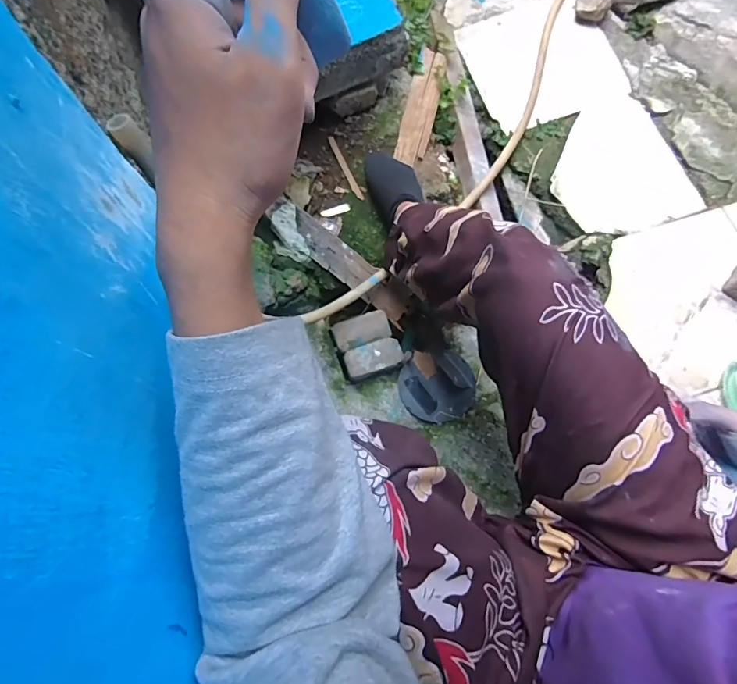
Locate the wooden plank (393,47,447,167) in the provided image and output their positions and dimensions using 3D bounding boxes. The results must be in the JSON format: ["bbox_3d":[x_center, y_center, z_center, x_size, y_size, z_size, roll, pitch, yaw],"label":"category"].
[{"bbox_3d":[0.105,-0.466,0.877,0.061,0.014,0.250,12,81,10],"label":"wooden plank"}]

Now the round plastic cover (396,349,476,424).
[{"bbox_3d":[0.125,0.082,0.799,0.134,0.026,0.125,0,74,1],"label":"round plastic cover"}]

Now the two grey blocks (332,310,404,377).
[{"bbox_3d":[-0.001,0.004,0.816,0.106,0.036,0.113,-20,75,-5],"label":"two grey blocks"}]

